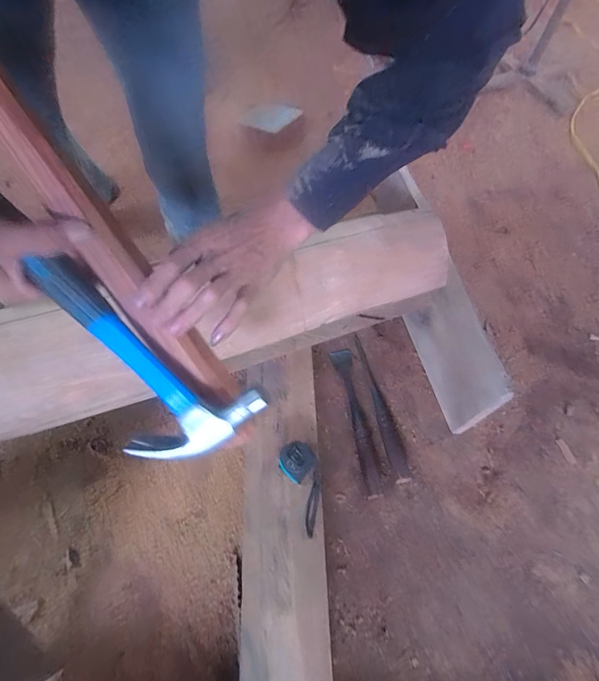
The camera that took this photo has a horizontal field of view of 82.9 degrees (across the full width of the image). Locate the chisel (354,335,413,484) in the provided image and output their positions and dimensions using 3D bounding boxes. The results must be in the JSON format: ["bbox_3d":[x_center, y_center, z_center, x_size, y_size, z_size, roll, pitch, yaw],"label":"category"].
[{"bbox_3d":[0.194,0.147,0.804,0.041,0.032,0.353,-9,64,-4],"label":"chisel"}]

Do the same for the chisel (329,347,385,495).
[{"bbox_3d":[0.135,0.174,0.791,0.046,0.032,0.347,-10,64,-4],"label":"chisel"}]

